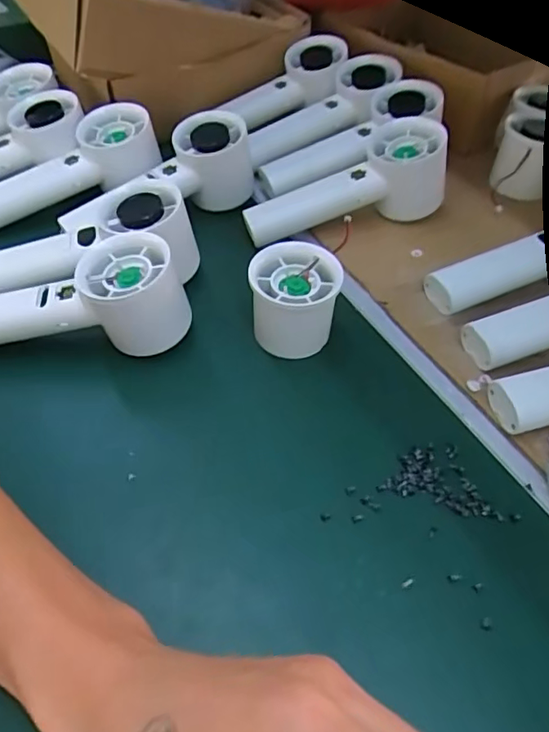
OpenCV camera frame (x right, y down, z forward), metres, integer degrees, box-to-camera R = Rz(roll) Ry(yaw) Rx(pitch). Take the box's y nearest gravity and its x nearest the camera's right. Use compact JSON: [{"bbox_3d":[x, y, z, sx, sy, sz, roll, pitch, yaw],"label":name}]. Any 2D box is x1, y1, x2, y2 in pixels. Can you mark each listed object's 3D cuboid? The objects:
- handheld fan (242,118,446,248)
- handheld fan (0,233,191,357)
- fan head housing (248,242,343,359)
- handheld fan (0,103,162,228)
[{"bbox_3d":[0.050,-0.136,0.416,0.150,0.060,0.055,-13,52,-10],"label":"handheld fan"},{"bbox_3d":[-0.134,-0.027,0.335,0.161,0.066,0.069,-10,51,-8],"label":"handheld fan"},{"bbox_3d":[0.013,-0.040,0.350,0.055,0.051,0.054,8,51,7],"label":"fan head housing"},{"bbox_3d":[-0.169,-0.155,0.429,0.153,0.054,0.053,-16,52,-12],"label":"handheld fan"}]

